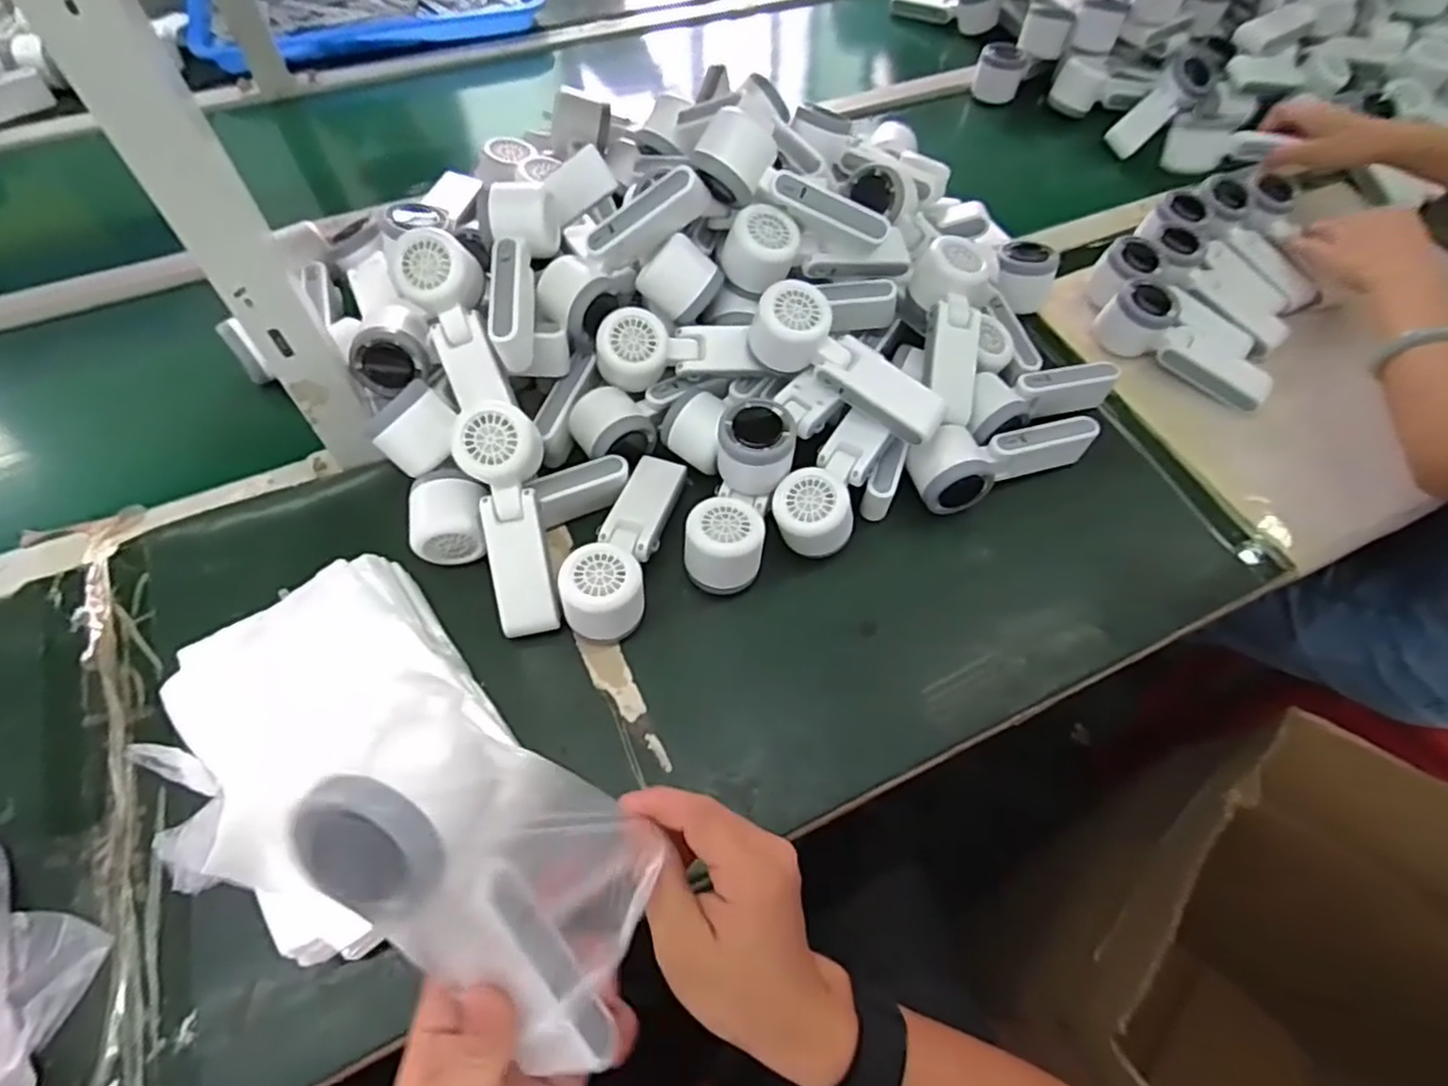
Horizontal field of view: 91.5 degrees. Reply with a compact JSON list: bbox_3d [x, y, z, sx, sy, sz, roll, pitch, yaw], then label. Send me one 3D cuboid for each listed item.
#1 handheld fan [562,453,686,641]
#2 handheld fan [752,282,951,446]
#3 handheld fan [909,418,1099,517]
[{"bbox_3d":[-0.075,-0.005,0.539,0.054,0.055,0.158,12,60,5],"label":"handheld fan"},{"bbox_3d":[0.093,-0.137,0.556,0.163,0.054,0.063,33,62,-6],"label":"handheld fan"},{"bbox_3d":[0.235,-0.075,0.591,0.163,0.051,0.052,-18,62,-12],"label":"handheld fan"}]

